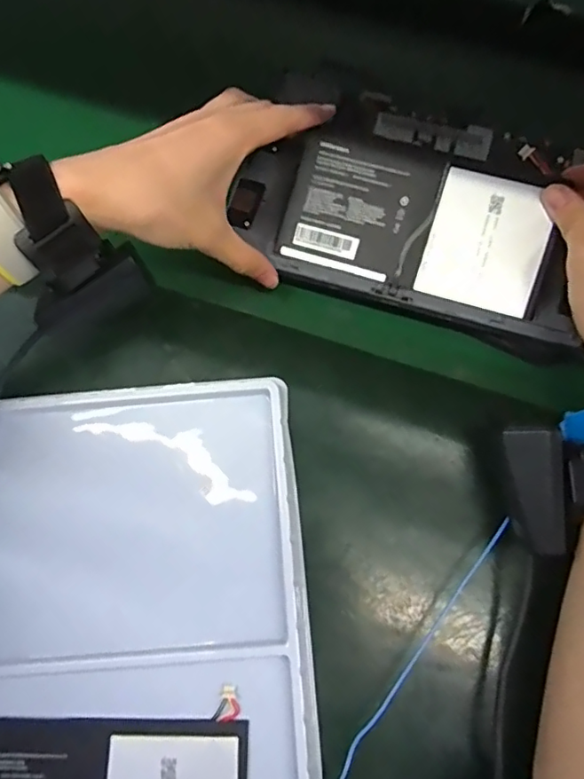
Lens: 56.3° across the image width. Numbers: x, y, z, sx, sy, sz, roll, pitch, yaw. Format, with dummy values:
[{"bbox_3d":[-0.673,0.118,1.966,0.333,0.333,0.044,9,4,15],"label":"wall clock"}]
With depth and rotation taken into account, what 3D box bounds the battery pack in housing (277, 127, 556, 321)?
[{"bbox_3d":[0.083,-0.110,0.359,0.167,0.007,0.086,18,95,6],"label":"battery pack in housing"}]

